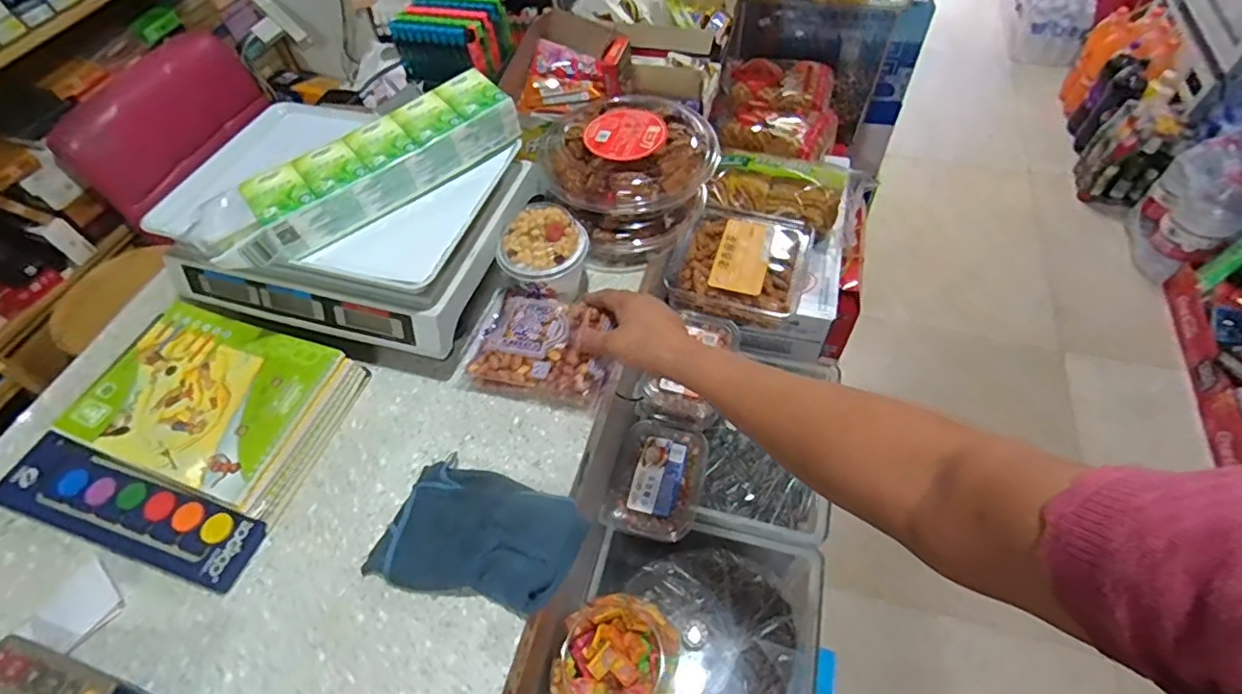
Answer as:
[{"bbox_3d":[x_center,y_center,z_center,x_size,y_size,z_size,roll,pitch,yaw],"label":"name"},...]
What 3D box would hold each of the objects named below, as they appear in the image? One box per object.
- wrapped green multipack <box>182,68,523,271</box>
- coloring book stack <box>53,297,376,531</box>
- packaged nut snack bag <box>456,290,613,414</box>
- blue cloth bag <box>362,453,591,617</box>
[{"bbox_3d":[-0.259,-0.176,0.574,0.324,0.054,0.102,-34,59,-19],"label":"wrapped green multipack"},{"bbox_3d":[-0.409,0.048,0.576,0.260,0.033,0.165,15,57,14],"label":"coloring book stack"},{"bbox_3d":[-0.082,-0.002,0.585,0.156,0.045,0.109,14,60,13],"label":"packaged nut snack bag"},{"bbox_3d":[-0.120,0.160,0.489,0.159,0.021,0.111,17,58,15],"label":"blue cloth bag"}]

